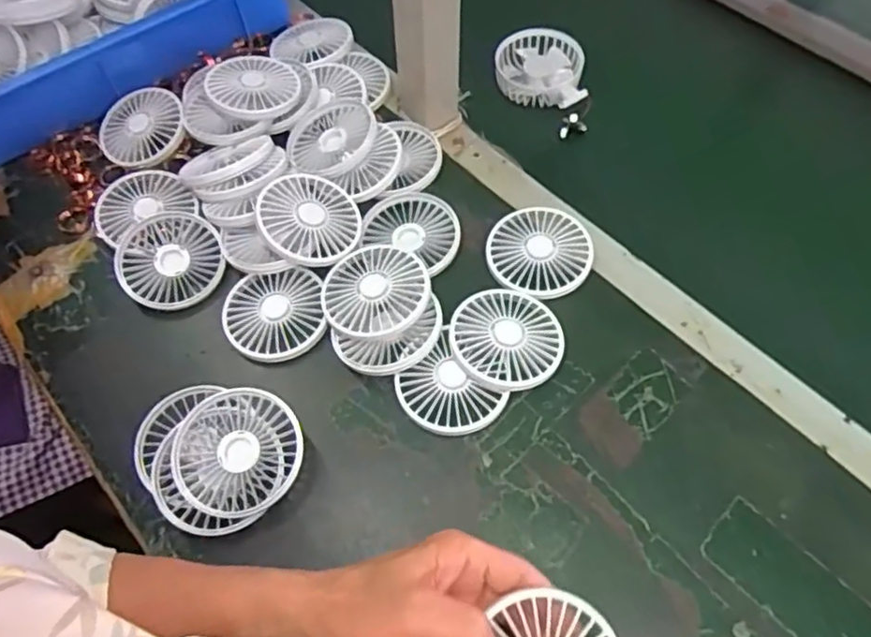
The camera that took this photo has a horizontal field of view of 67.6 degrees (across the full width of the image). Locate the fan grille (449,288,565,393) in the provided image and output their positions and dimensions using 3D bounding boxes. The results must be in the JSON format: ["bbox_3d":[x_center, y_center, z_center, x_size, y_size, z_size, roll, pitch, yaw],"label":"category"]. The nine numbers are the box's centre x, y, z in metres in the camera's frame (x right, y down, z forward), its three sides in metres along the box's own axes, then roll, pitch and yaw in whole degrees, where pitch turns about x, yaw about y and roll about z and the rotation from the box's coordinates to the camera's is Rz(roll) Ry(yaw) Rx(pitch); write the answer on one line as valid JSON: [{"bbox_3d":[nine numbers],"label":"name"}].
[{"bbox_3d":[0.055,0.014,0.505,0.084,0.011,0.086,-5,60,-1],"label":"fan grille"}]

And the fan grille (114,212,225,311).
[{"bbox_3d":[-0.228,-0.049,0.560,0.085,0.013,0.088,3,70,-7],"label":"fan grille"}]

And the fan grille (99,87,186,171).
[{"bbox_3d":[-0.284,-0.185,0.629,0.082,0.017,0.084,-1,60,2],"label":"fan grille"}]

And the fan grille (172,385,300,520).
[{"bbox_3d":[-0.140,0.097,0.465,0.088,0.020,0.086,-13,68,-5],"label":"fan grille"}]

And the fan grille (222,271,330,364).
[{"bbox_3d":[-0.132,-0.003,0.534,0.079,0.016,0.076,-1,60,2],"label":"fan grille"}]

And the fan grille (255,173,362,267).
[{"bbox_3d":[-0.106,-0.085,0.549,0.083,0.014,0.088,-17,73,-27],"label":"fan grille"}]

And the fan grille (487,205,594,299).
[{"bbox_3d":[0.089,-0.058,0.550,0.084,0.015,0.093,20,63,13],"label":"fan grille"}]

